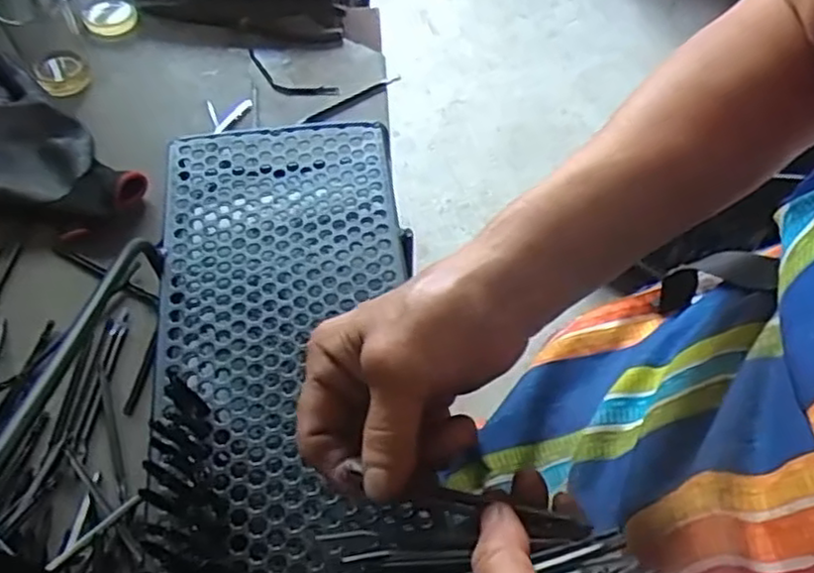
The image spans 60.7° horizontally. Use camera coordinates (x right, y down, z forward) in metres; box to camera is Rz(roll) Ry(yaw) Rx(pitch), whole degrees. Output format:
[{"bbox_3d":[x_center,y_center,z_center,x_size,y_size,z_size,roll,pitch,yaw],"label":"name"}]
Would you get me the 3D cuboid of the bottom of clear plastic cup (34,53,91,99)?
[{"bbox_3d":[-0.299,-0.185,0.605,0.042,0.020,0.045,-25,62,-17],"label":"bottom of clear plastic cup"}]

